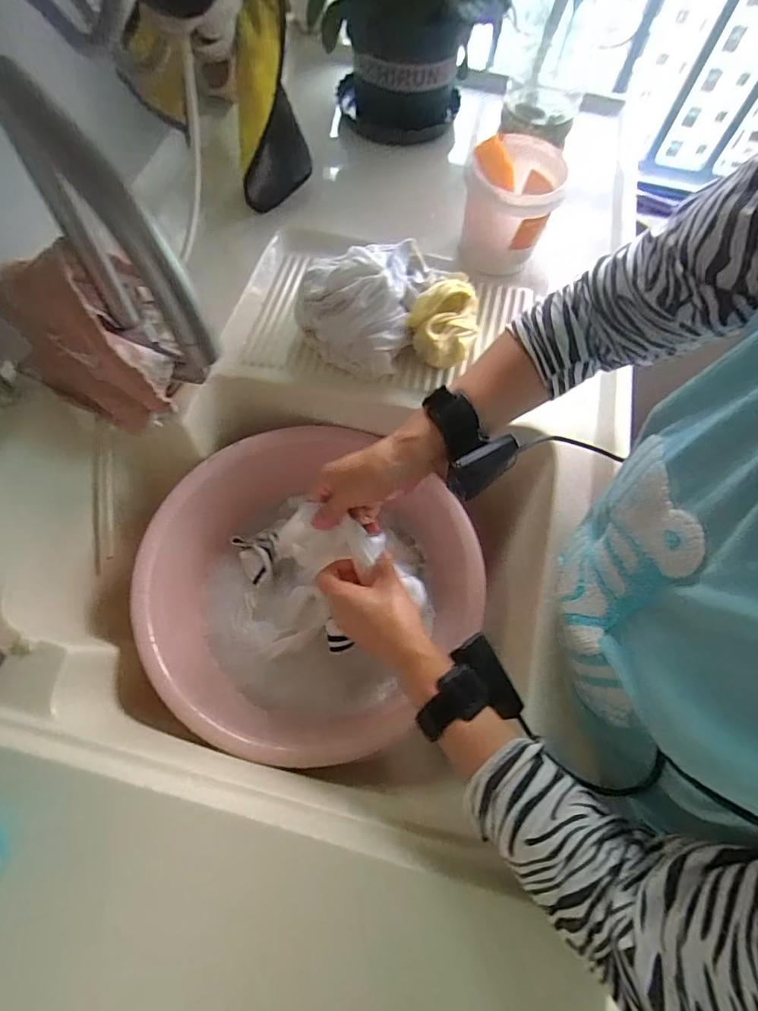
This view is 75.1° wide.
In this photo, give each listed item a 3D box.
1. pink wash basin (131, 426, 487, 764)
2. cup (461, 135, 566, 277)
[{"bbox_3d":[-0.062,0.087,0.570,0.321,0.150,0.361,4,65,-2],"label":"pink wash basin"},{"bbox_3d":[0.157,-0.364,0.606,0.104,0.112,0.128,18,66,5],"label":"cup"}]

